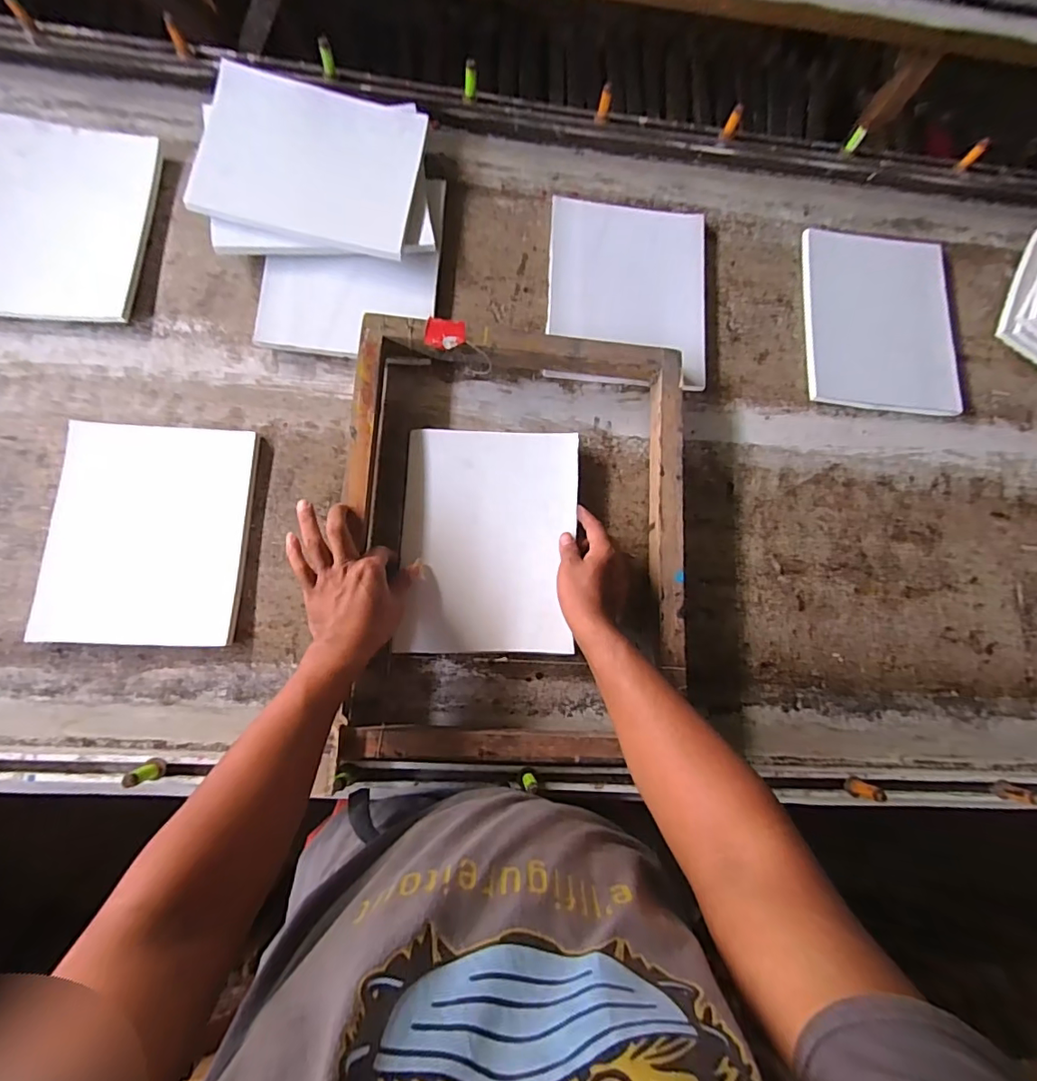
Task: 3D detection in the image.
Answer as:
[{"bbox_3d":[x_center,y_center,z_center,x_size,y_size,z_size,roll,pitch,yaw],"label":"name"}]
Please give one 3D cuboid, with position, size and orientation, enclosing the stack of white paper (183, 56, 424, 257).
[{"bbox_3d":[-0.264,-0.487,0.663,0.261,0.013,0.207,9,84,-7],"label":"stack of white paper"}]

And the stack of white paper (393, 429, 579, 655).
[{"bbox_3d":[-0.035,-0.001,0.618,0.203,0.015,0.264,2,83,-1],"label":"stack of white paper"}]

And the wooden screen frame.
[{"bbox_3d":[-0.001,-0.010,0.608,0.393,0.069,0.500,4,82,-6],"label":"wooden screen frame"}]

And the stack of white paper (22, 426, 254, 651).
[{"bbox_3d":[-0.422,-0.011,0.592,0.208,0.014,0.253,3,79,-6],"label":"stack of white paper"}]

